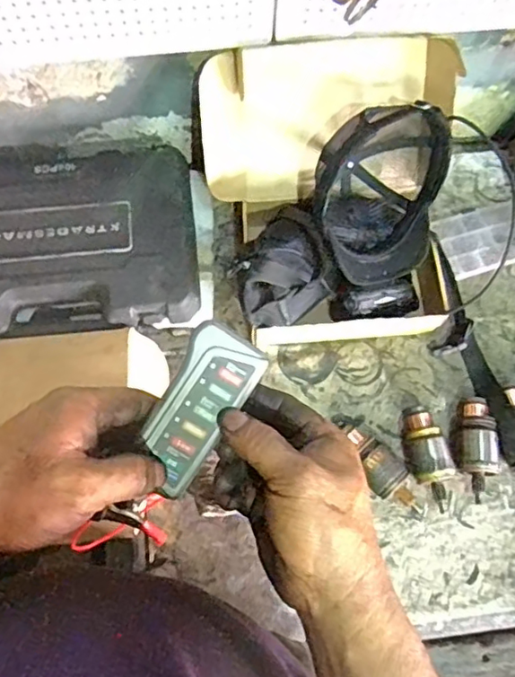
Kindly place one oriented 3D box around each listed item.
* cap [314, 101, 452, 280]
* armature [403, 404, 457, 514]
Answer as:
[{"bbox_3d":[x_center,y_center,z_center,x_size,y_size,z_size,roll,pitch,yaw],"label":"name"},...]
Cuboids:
[{"bbox_3d":[0.151,-0.199,0.803,0.194,0.238,0.130,-6,28,-25],"label":"cap"},{"bbox_3d":[0.225,0.155,0.772,0.052,0.050,0.140,-14,71,-7],"label":"armature"}]

